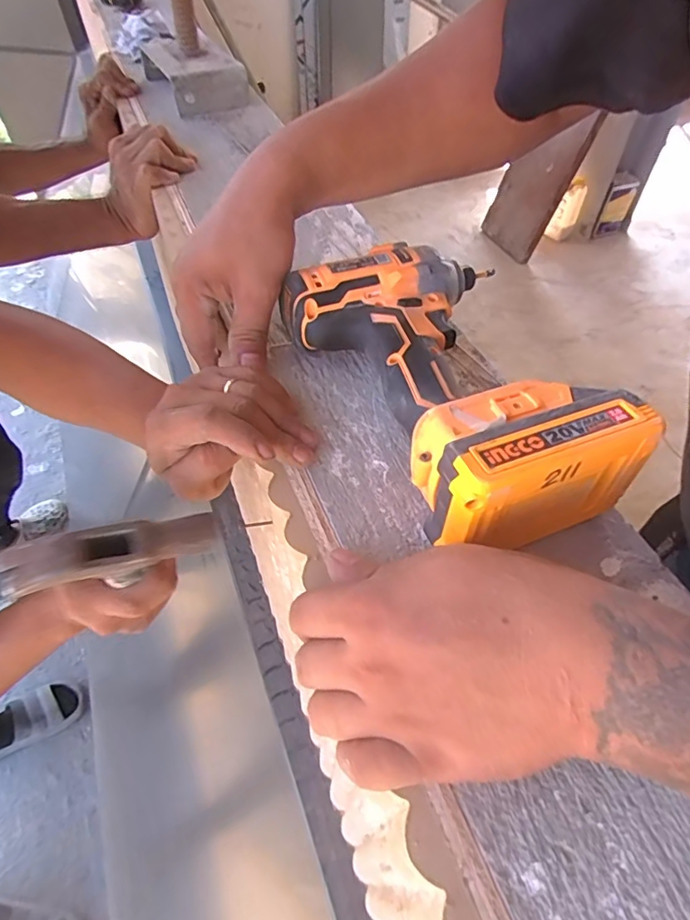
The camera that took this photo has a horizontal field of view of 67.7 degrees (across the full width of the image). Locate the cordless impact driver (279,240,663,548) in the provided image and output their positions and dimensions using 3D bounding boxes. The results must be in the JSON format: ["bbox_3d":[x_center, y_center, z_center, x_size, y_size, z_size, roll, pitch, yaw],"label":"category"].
[{"bbox_3d":[0.067,-0.056,0.320,0.138,0.075,0.228,-21,55,-17],"label":"cordless impact driver"}]

